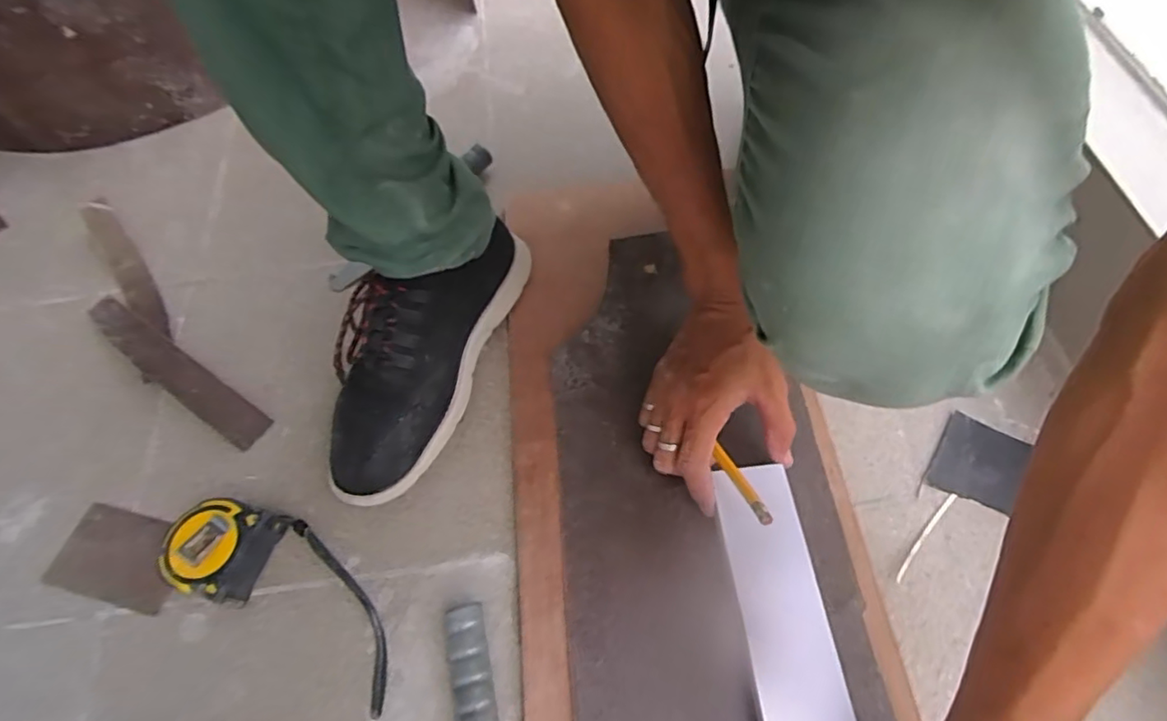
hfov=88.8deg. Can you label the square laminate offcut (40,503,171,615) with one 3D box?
[{"bbox_3d":[-0.349,0.147,0.449,0.098,0.007,0.061,12,63,10],"label":"square laminate offcut"}]

